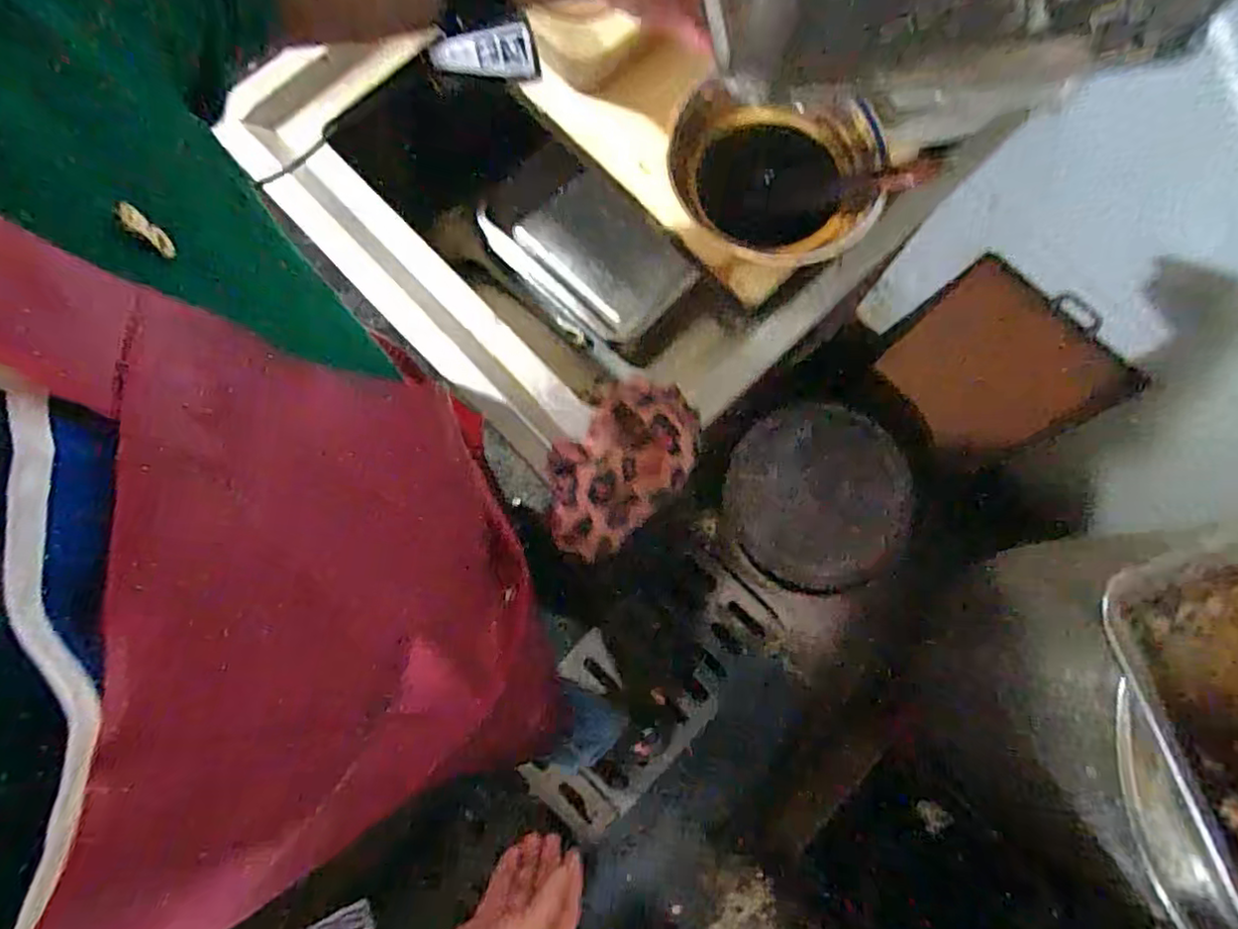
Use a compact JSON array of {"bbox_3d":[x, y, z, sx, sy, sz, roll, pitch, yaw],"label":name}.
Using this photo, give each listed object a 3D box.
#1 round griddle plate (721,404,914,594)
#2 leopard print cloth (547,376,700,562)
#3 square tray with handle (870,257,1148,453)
[{"bbox_3d":[0.368,0.062,1.201,0.328,0.035,0.333,-1,88,20],"label":"round griddle plate"},{"bbox_3d":[-0.003,0.002,0.586,0.115,0.053,0.177,32,81,6],"label":"leopard print cloth"},{"bbox_3d":[0.654,-0.172,1.124,0.025,0.342,0.313,-38,86,-31],"label":"square tray with handle"}]

